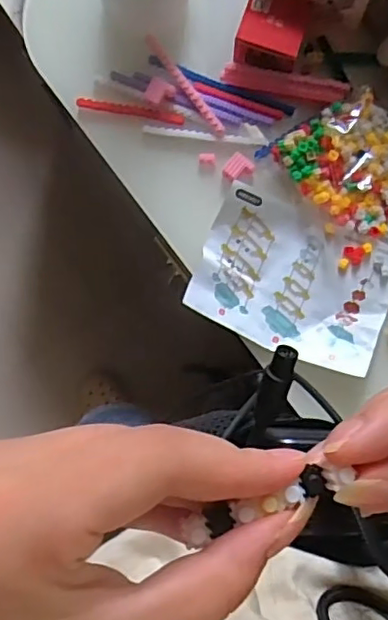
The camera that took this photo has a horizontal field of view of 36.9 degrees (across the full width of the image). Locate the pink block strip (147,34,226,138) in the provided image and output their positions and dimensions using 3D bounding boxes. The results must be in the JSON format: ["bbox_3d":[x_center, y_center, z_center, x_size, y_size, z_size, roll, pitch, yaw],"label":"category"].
[{"bbox_3d":[-0.007,-0.195,0.507,0.010,0.008,0.107,-36,86,-1],"label":"pink block strip"}]

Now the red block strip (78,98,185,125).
[{"bbox_3d":[-0.056,-0.175,0.513,0.096,0.005,0.009,10,86,3],"label":"red block strip"}]

